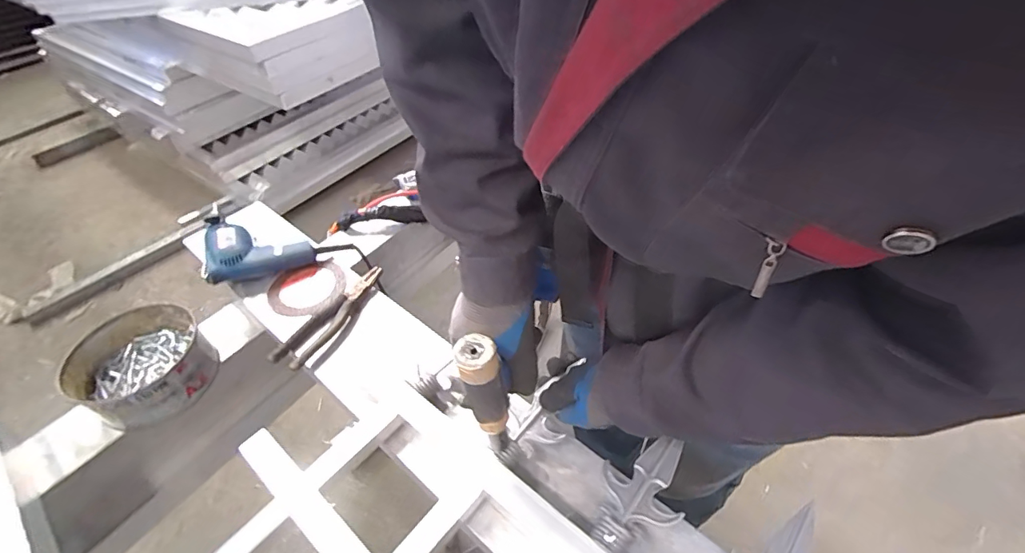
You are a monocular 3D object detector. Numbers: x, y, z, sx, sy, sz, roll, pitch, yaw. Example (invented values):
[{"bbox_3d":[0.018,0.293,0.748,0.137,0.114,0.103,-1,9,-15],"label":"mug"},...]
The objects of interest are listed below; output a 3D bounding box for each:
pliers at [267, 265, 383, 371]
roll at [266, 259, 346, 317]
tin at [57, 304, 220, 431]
[{"bbox_3d":[-0.267,0.054,0.706,0.055,0.019,0.197,16,49,20],"label":"pliers"},{"bbox_3d":[-0.325,0.024,0.767,0.116,0.028,0.131,-34,51,-25],"label":"roll"},{"bbox_3d":[-0.526,0.122,0.689,0.170,0.065,0.164,-3,45,3],"label":"tin"}]

